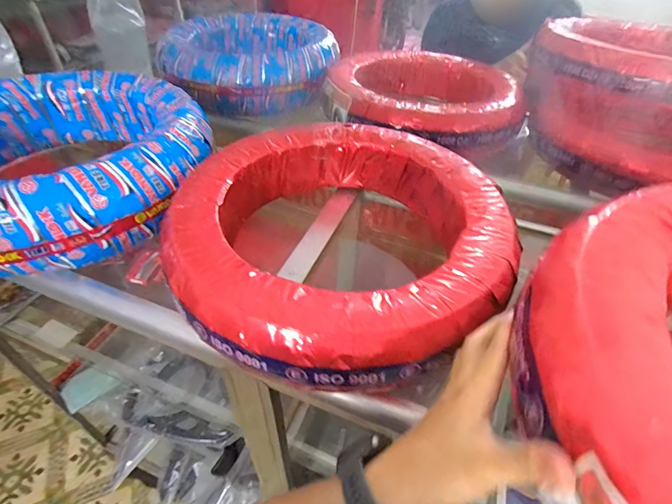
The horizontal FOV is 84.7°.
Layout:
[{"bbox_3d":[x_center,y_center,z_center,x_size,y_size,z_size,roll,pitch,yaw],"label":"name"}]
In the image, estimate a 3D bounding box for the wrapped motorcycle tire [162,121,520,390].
[{"bbox_3d":[0.009,-0.030,0.461,0.375,0.082,0.392,4,43,1],"label":"wrapped motorcycle tire"}]

